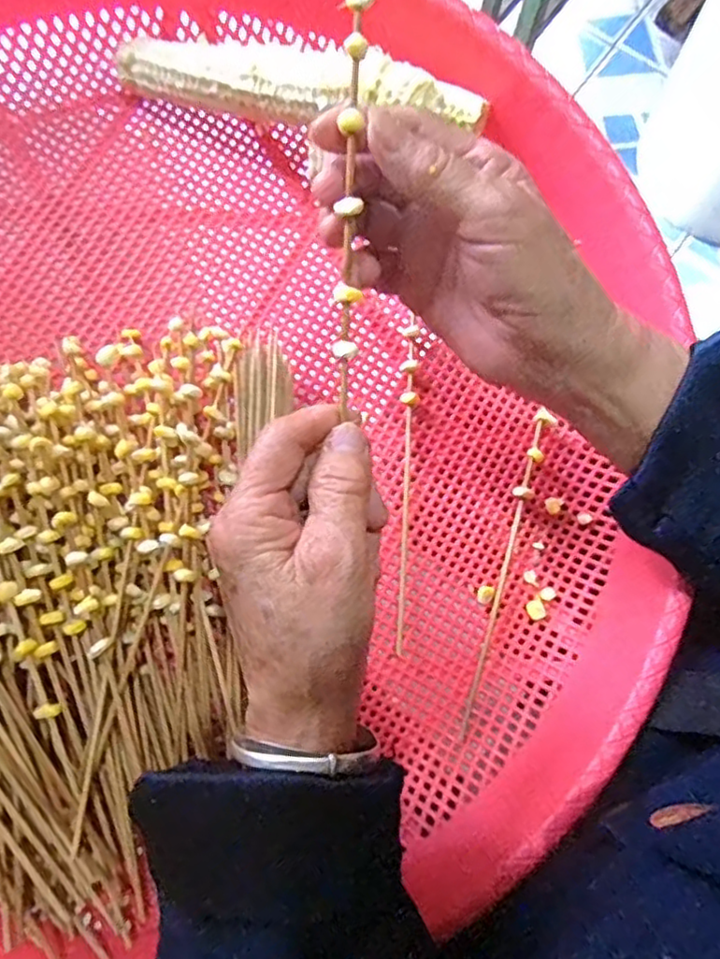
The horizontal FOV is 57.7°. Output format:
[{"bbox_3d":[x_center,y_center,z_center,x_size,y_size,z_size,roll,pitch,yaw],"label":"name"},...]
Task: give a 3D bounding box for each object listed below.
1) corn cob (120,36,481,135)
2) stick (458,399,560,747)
[{"bbox_3d":[-0.034,-0.206,0.337,0.198,0.036,0.041,14,76,2],"label":"corn cob"},{"bbox_3d":[0.078,0.049,0.357,0.012,0.024,0.179,18,76,3],"label":"stick"}]

